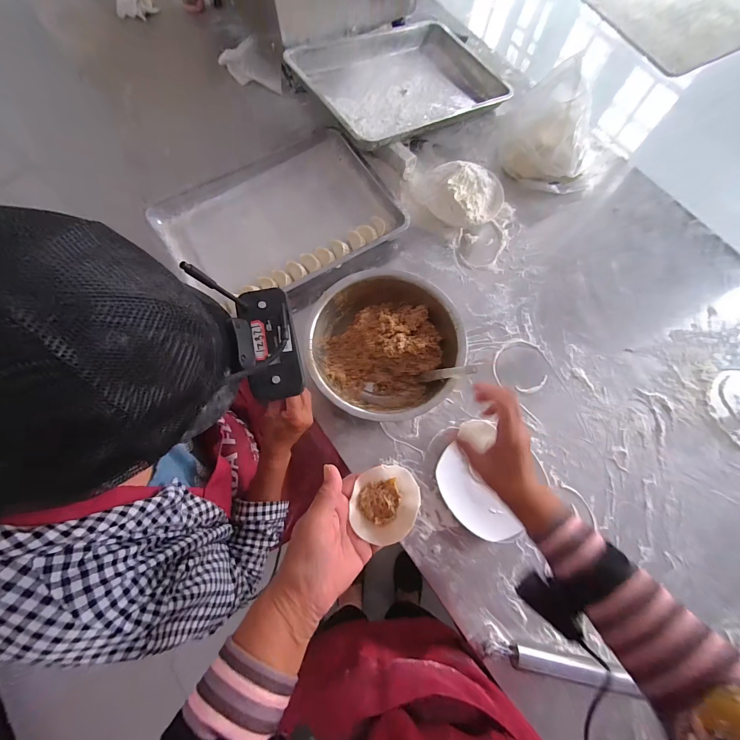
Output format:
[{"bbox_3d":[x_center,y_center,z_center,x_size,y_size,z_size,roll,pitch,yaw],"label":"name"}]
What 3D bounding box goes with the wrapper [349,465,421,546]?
[{"bbox_3d":[0.015,0.135,0.343,0.064,0.011,0.073,21,74,4],"label":"wrapper"}]

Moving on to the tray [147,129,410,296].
[{"bbox_3d":[-0.196,-0.326,0.743,0.461,0.042,0.334,-32,77,-11],"label":"tray"}]

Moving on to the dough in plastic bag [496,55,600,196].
[{"bbox_3d":[0.413,-0.531,0.773,0.257,0.176,0.158,38,76,9],"label":"dough in plastic bag"}]

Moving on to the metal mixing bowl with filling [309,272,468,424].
[{"bbox_3d":[0.029,-0.047,0.644,0.269,0.084,0.281,1,73,-2],"label":"metal mixing bowl with filling"}]

